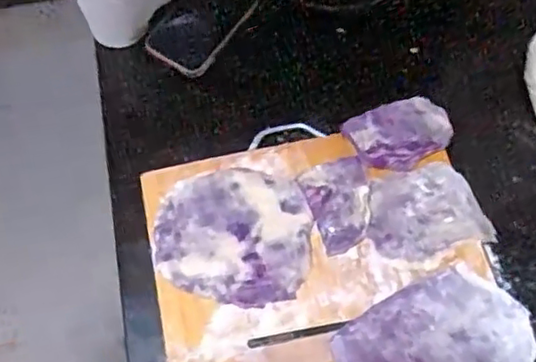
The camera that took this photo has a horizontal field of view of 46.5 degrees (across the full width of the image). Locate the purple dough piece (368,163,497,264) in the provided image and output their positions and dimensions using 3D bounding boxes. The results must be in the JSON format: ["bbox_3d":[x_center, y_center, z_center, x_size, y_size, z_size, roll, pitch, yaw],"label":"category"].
[{"bbox_3d":[0.148,0.027,0.581,0.111,0.005,0.086,-11,66,-5],"label":"purple dough piece"}]

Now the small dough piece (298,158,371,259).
[{"bbox_3d":[0.070,0.018,0.576,0.064,0.021,0.082,-19,67,-8],"label":"small dough piece"}]

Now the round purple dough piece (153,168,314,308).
[{"bbox_3d":[-0.032,0.047,0.573,0.140,0.008,0.124,13,66,6],"label":"round purple dough piece"}]

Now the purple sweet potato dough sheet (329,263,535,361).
[{"bbox_3d":[0.148,0.146,0.525,0.161,0.013,0.117,-25,68,-10],"label":"purple sweet potato dough sheet"}]

